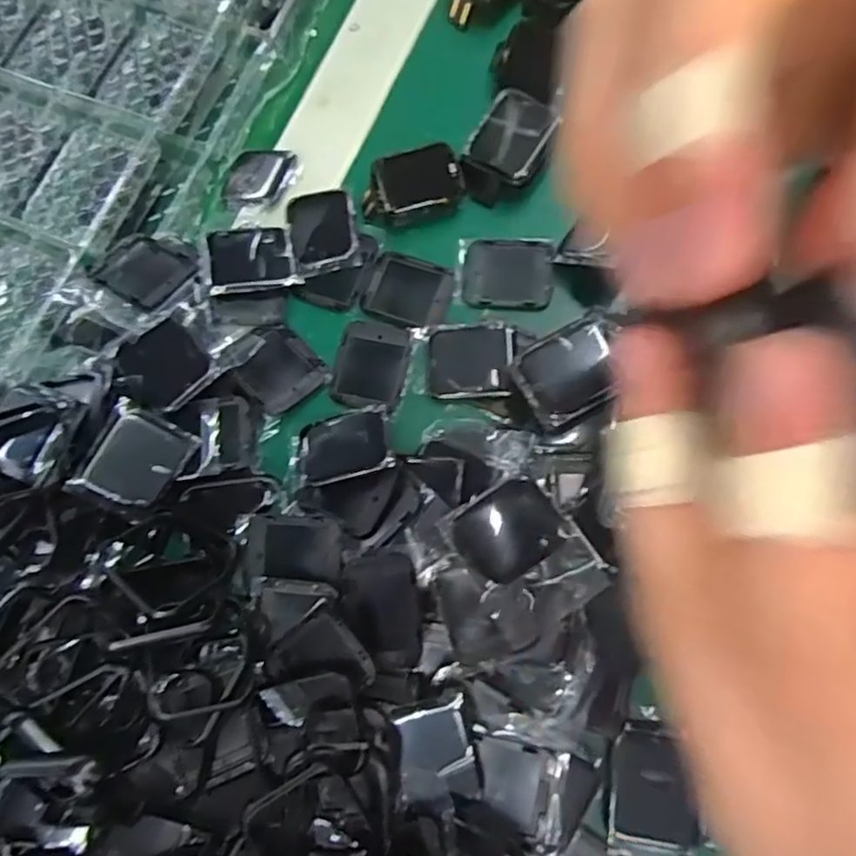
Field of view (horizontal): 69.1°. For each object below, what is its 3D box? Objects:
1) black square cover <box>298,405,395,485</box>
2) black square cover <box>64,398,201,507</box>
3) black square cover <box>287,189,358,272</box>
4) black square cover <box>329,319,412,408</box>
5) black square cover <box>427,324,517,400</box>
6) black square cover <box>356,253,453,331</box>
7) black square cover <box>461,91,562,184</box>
[{"bbox_3d":[-0.035,0.009,0.263,0.039,0.006,0.033,-18,52,6],"label":"black square cover"},{"bbox_3d":[-0.117,0.014,0.250,0.032,0.005,0.041,33,91,-20],"label":"black square cover"},{"bbox_3d":[-0.049,-0.095,0.294,0.031,0.006,0.039,-18,74,0],"label":"black square cover"},{"bbox_3d":[-0.025,-0.028,0.278,0.032,0.004,0.039,11,76,8],"label":"black square cover"},{"bbox_3d":[0.018,-0.029,0.270,0.036,0.004,0.031,-1,75,5],"label":"black square cover"},{"bbox_3d":[-0.010,-0.063,0.285,0.037,0.005,0.032,20,78,10],"label":"black square cover"},{"bbox_3d":[0.040,-0.134,0.283,0.031,0.007,0.042,30,80,12],"label":"black square cover"}]

